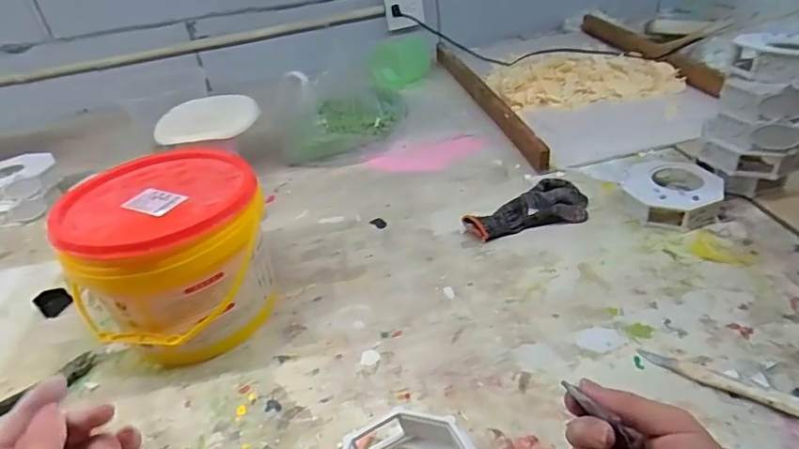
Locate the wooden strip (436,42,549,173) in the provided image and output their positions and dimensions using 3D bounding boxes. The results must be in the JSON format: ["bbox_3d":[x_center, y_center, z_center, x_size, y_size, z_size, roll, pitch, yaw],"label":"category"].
[{"bbox_3d":[0.159,-0.248,1.007,0.026,0.049,0.560,-12,36,-7],"label":"wooden strip"}]

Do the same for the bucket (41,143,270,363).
[{"bbox_3d":[-0.252,0.033,0.595,0.201,0.164,0.221,-24,39,-22],"label":"bucket"}]

